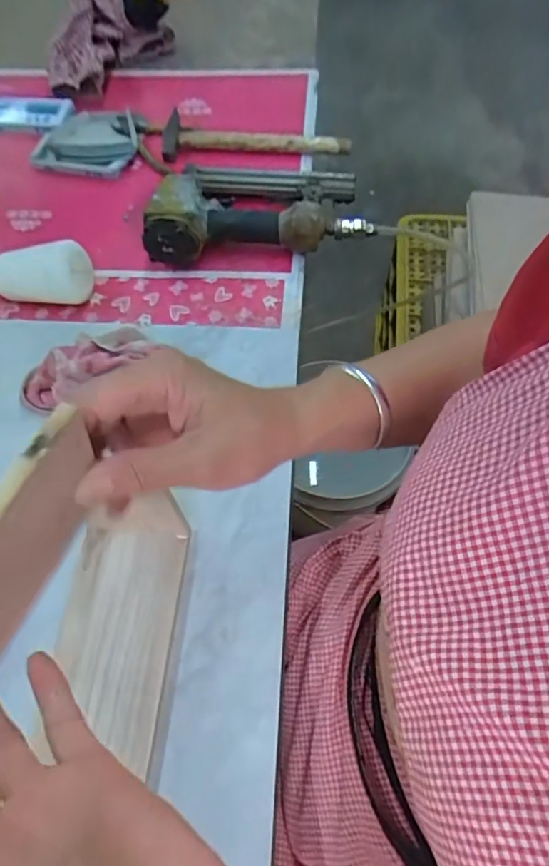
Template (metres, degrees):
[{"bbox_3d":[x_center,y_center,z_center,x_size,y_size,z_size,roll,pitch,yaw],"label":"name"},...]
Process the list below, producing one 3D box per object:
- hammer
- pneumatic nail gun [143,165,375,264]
[{"bbox_3d":[-0.024,-0.402,0.715,0.254,0.032,0.071,7,62,6],"label":"hammer"},{"bbox_3d":[-0.023,-0.273,0.620,0.248,0.067,0.148,-6,61,0],"label":"pneumatic nail gun"}]

